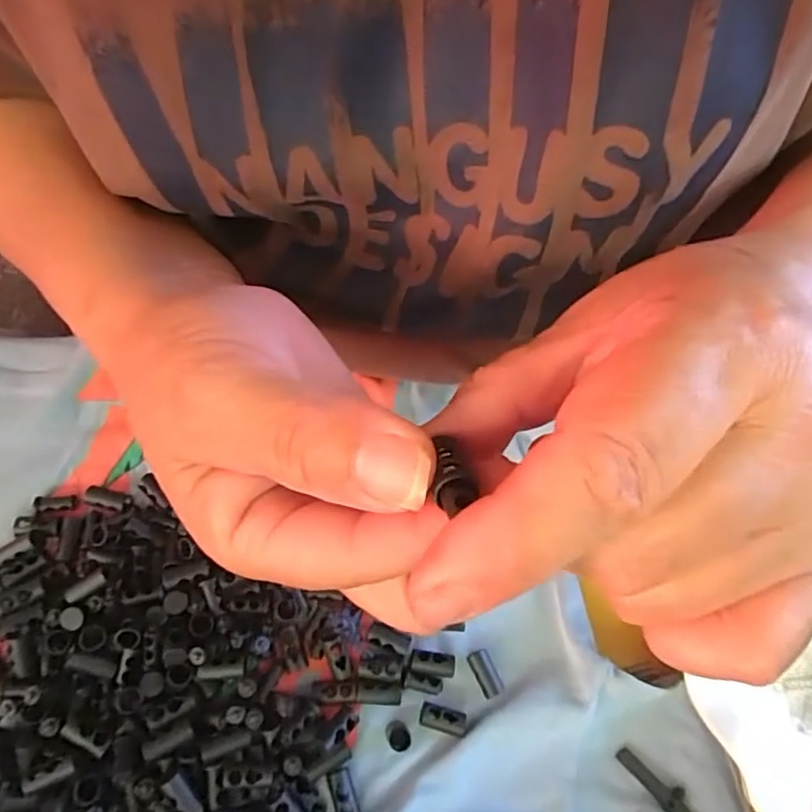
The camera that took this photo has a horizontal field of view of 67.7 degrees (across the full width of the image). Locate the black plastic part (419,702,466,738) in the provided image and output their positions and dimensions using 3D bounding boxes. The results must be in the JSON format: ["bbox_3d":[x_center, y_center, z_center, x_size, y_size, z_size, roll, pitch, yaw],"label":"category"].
[{"bbox_3d":[0.015,0.126,0.244,0.018,0.004,0.009,11,69,16],"label":"black plastic part"}]

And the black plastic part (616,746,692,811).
[{"bbox_3d":[0.100,0.152,0.242,0.035,0.006,0.011,38,71,10],"label":"black plastic part"}]

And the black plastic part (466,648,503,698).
[{"bbox_3d":[0.033,0.110,0.250,0.009,0.004,0.018,-25,73,-13],"label":"black plastic part"}]

